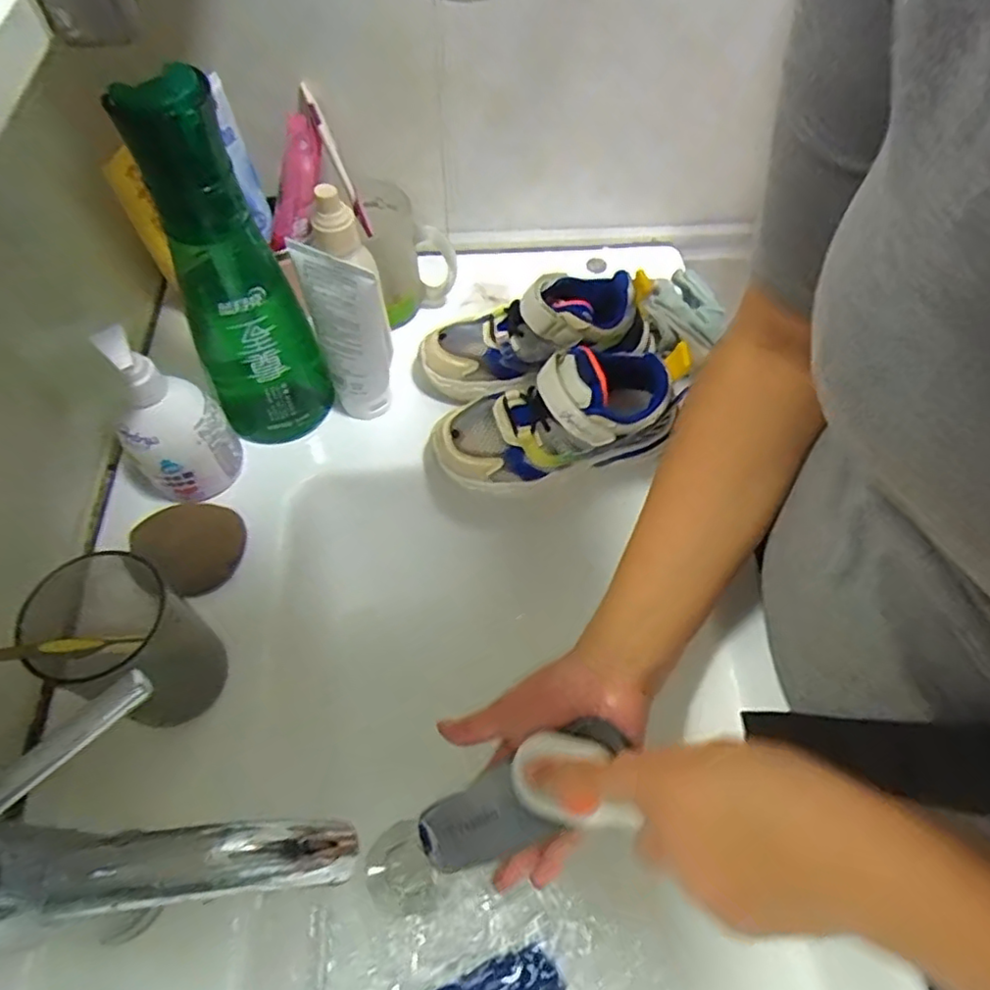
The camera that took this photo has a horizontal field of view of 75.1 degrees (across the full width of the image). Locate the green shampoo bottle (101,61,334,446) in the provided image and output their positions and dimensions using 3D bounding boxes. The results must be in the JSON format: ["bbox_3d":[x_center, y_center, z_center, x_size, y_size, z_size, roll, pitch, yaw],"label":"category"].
[{"bbox_3d":[-0.168,-0.131,0.416,0.078,0.244,0.058,-30,64,-17],"label":"green shampoo bottle"}]

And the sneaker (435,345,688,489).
[{"bbox_3d":[0.044,-0.059,0.460,0.173,0.093,0.072,-6,59,-5],"label":"sneaker"}]

